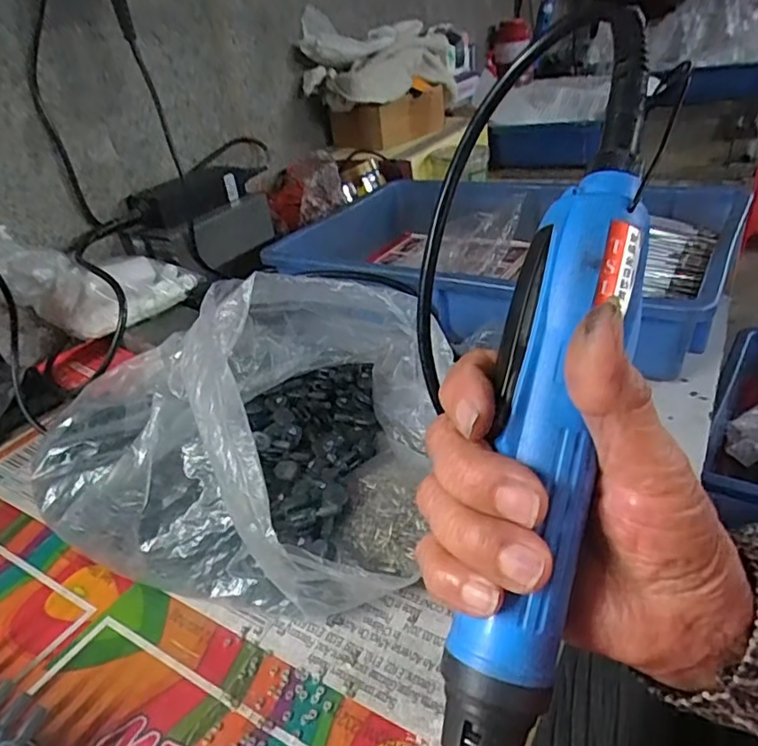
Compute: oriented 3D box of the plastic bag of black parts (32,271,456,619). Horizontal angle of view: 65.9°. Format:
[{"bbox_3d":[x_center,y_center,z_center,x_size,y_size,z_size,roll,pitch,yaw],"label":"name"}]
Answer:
[{"bbox_3d":[-0.103,0.017,0.405,0.277,0.143,0.224,6,34,22],"label":"plastic bag of black parts"}]

